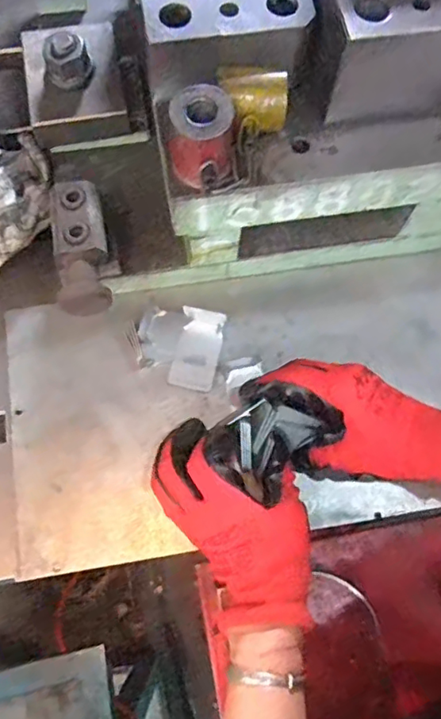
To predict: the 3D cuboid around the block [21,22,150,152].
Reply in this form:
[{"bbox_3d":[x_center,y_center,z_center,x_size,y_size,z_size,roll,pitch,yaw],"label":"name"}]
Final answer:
[{"bbox_3d":[-0.119,-0.233,0.467,0.085,0.070,0.087,-12,72,-6],"label":"block"}]

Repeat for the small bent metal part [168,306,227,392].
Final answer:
[{"bbox_3d":[-0.019,-0.009,0.457,0.035,0.020,0.063,12,71,2],"label":"small bent metal part"}]

